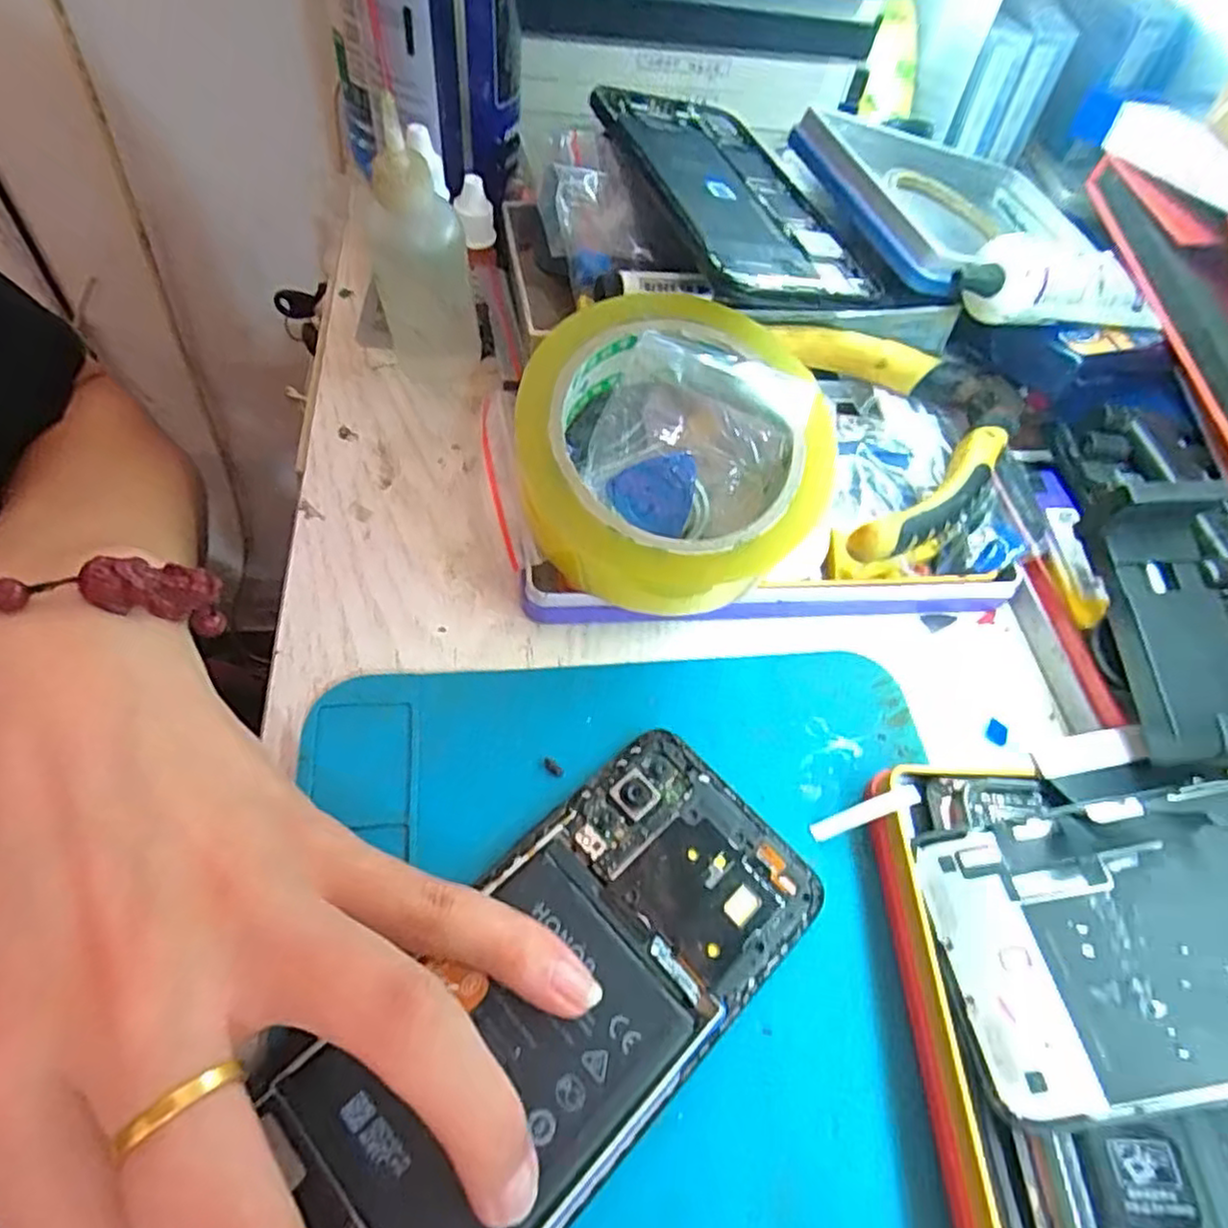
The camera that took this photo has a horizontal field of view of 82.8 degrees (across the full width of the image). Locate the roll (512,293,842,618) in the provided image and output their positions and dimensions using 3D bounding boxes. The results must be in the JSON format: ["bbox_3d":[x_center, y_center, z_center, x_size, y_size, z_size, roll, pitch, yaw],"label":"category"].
[{"bbox_3d":[0.022,-0.056,0.238,0.100,0.061,0.114,22,59,7],"label":"roll"}]

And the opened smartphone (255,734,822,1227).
[{"bbox_3d":[-0.010,0.095,0.176,0.067,0.011,0.138,37,61,21],"label":"opened smartphone"}]

